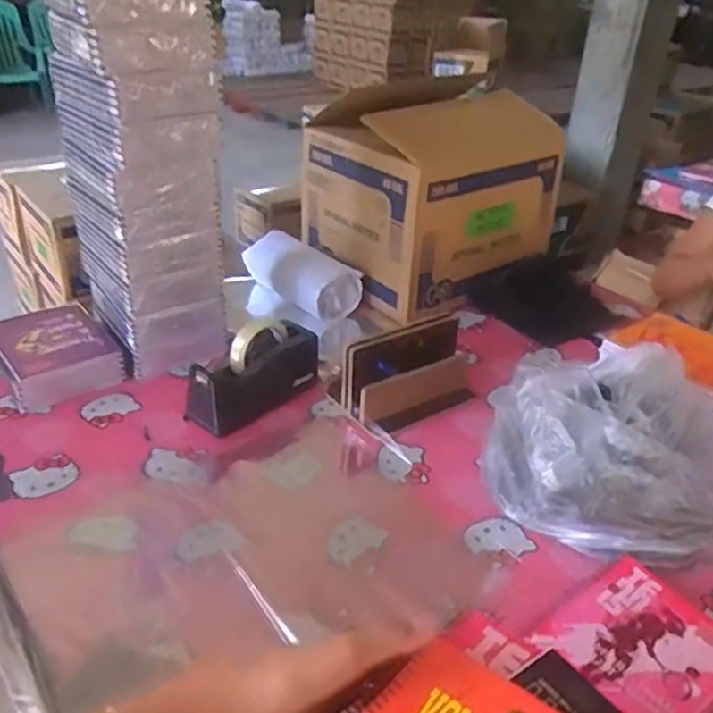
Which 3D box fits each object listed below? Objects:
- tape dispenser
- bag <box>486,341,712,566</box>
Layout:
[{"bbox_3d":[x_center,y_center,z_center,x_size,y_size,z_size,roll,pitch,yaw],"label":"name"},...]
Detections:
[{"bbox_3d":[-0.151,0.020,0.980,0.081,0.123,0.205,27,38,35],"label":"tape dispenser"},{"bbox_3d":[0.315,0.120,0.797,0.264,0.191,0.235,-9,32,-19],"label":"bag"}]

